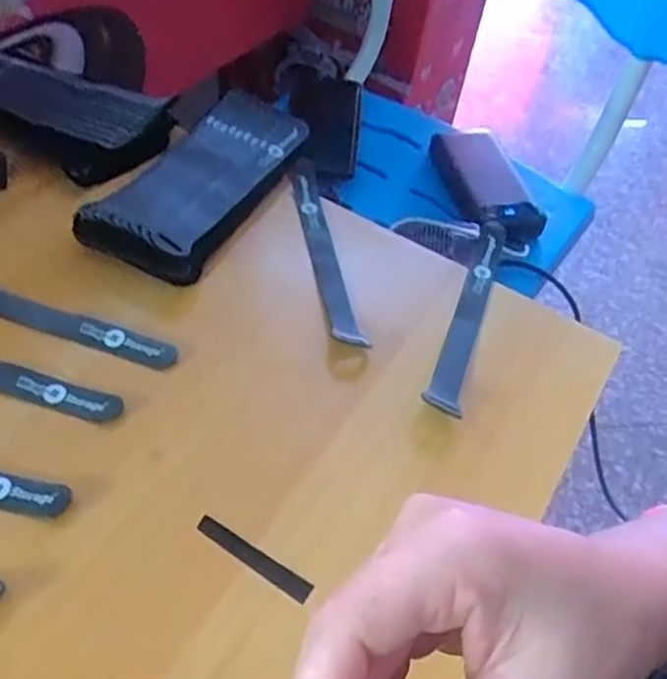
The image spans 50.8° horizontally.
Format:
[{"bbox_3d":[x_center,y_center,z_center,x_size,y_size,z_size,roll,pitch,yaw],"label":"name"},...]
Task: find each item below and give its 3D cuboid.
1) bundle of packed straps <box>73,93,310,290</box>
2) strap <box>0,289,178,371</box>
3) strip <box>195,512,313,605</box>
[{"bbox_3d":[-0.097,-0.140,0.554,0.089,0.035,0.224,20,51,11],"label":"bundle of packed straps"},{"bbox_3d":[-0.201,-0.020,0.466,0.208,0.004,0.024,19,51,11],"label":"strap"},{"bbox_3d":[-0.042,0.114,0.368,0.069,0.004,0.010,28,53,17],"label":"strip"}]

